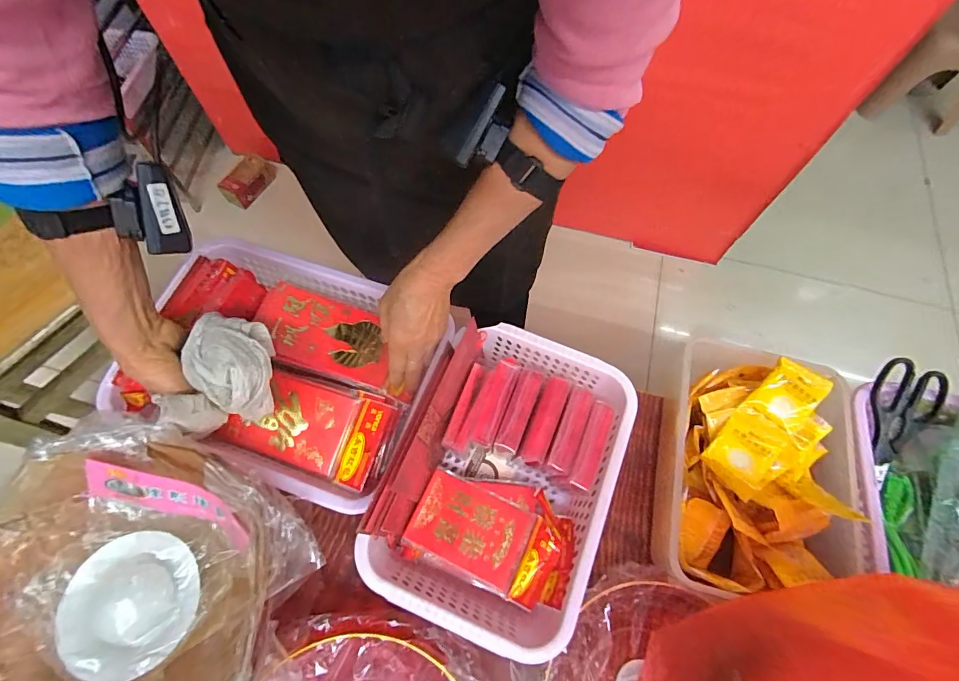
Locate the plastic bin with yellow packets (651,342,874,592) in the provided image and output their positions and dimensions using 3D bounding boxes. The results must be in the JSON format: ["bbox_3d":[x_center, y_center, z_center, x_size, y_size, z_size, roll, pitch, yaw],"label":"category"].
[{"bbox_3d":[0.305,0.140,0.484,0.196,0.098,0.269,14,67,4],"label":"plastic bin with yellow packets"}]

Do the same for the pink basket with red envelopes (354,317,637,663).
[{"bbox_3d":[0.030,0.142,0.473,0.220,0.114,0.309,23,68,8],"label":"pink basket with red envelopes"}]

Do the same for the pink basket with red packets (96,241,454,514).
[{"bbox_3d":[-0.222,0.024,0.497,0.327,0.078,0.243,19,67,7],"label":"pink basket with red packets"}]

